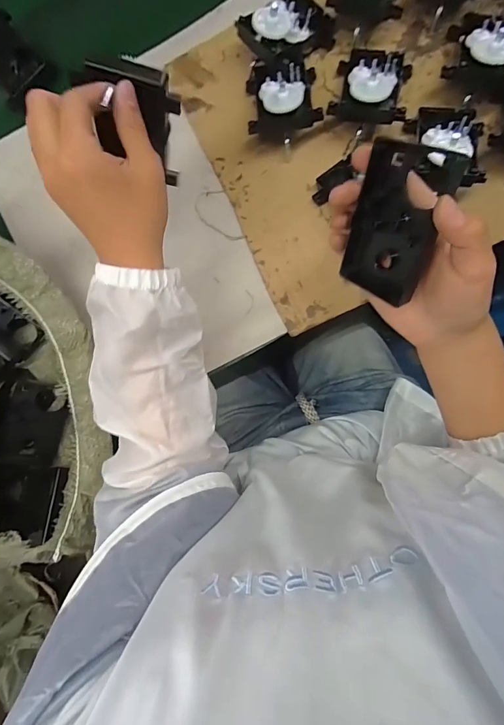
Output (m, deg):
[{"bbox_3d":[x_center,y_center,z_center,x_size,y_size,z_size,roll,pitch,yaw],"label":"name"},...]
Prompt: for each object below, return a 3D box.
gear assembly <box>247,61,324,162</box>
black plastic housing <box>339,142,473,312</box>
[{"bbox_3d":[0.034,-0.301,0.418,0.081,0.052,0.106,-5,86,7],"label":"gear assembly"},{"bbox_3d":[0.102,-0.099,0.265,0.062,0.016,0.099,33,129,32],"label":"black plastic housing"}]

